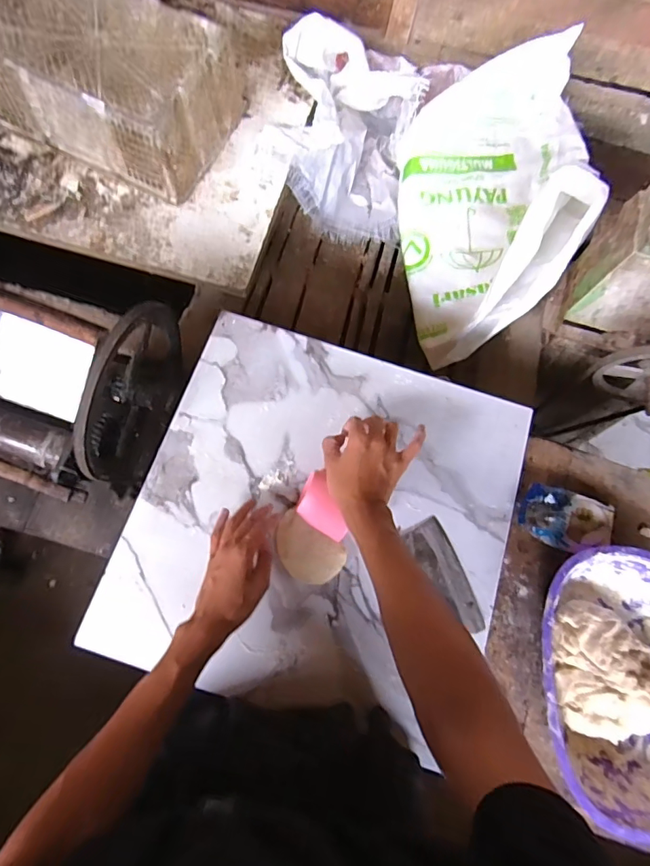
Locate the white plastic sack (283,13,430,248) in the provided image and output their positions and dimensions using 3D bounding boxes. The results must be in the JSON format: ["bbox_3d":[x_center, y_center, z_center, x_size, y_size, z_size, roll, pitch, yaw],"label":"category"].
[{"bbox_3d":[0.060,-0.734,1.161,0.305,0.260,0.419,0,74,-6],"label":"white plastic sack"}]

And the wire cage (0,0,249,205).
[{"bbox_3d":[-0.448,-0.753,0.997,0.436,0.169,0.322,28,73,2],"label":"wire cage"}]

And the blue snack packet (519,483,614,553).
[{"bbox_3d":[0.334,0.122,0.660,0.121,0.030,0.081,17,72,-1],"label":"blue snack packet"}]

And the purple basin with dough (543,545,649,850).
[{"bbox_3d":[0.366,0.307,0.593,0.217,0.117,0.305,7,72,-2],"label":"purple basin with dough"}]

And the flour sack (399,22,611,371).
[{"bbox_3d":[0.361,-0.552,1.005,0.401,0.237,0.749,19,72,0],"label":"flour sack"}]

